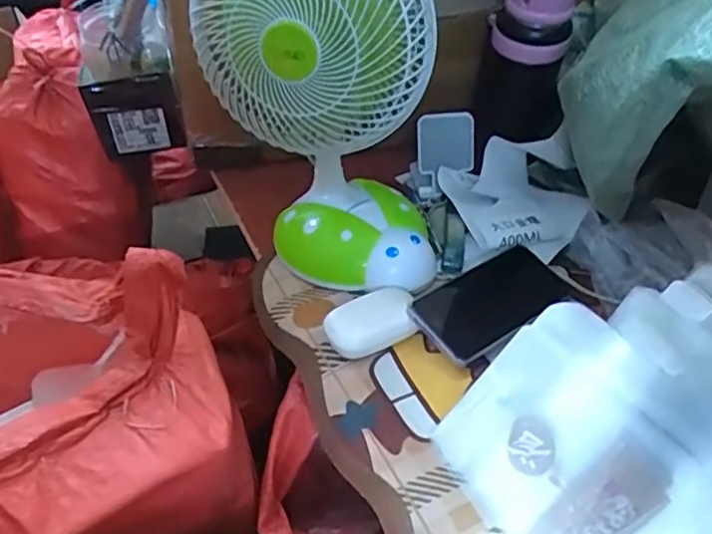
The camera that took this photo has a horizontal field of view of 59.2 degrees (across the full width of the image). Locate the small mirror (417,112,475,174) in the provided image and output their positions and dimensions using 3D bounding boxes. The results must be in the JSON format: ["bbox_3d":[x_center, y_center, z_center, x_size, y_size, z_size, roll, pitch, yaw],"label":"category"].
[{"bbox_3d":[0.106,-0.146,0.734,0.068,0.070,0.014,-6,30,-1],"label":"small mirror"}]

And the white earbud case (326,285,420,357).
[{"bbox_3d":[0.014,0.051,0.587,0.084,0.028,0.055,-17,43,-17],"label":"white earbud case"}]

